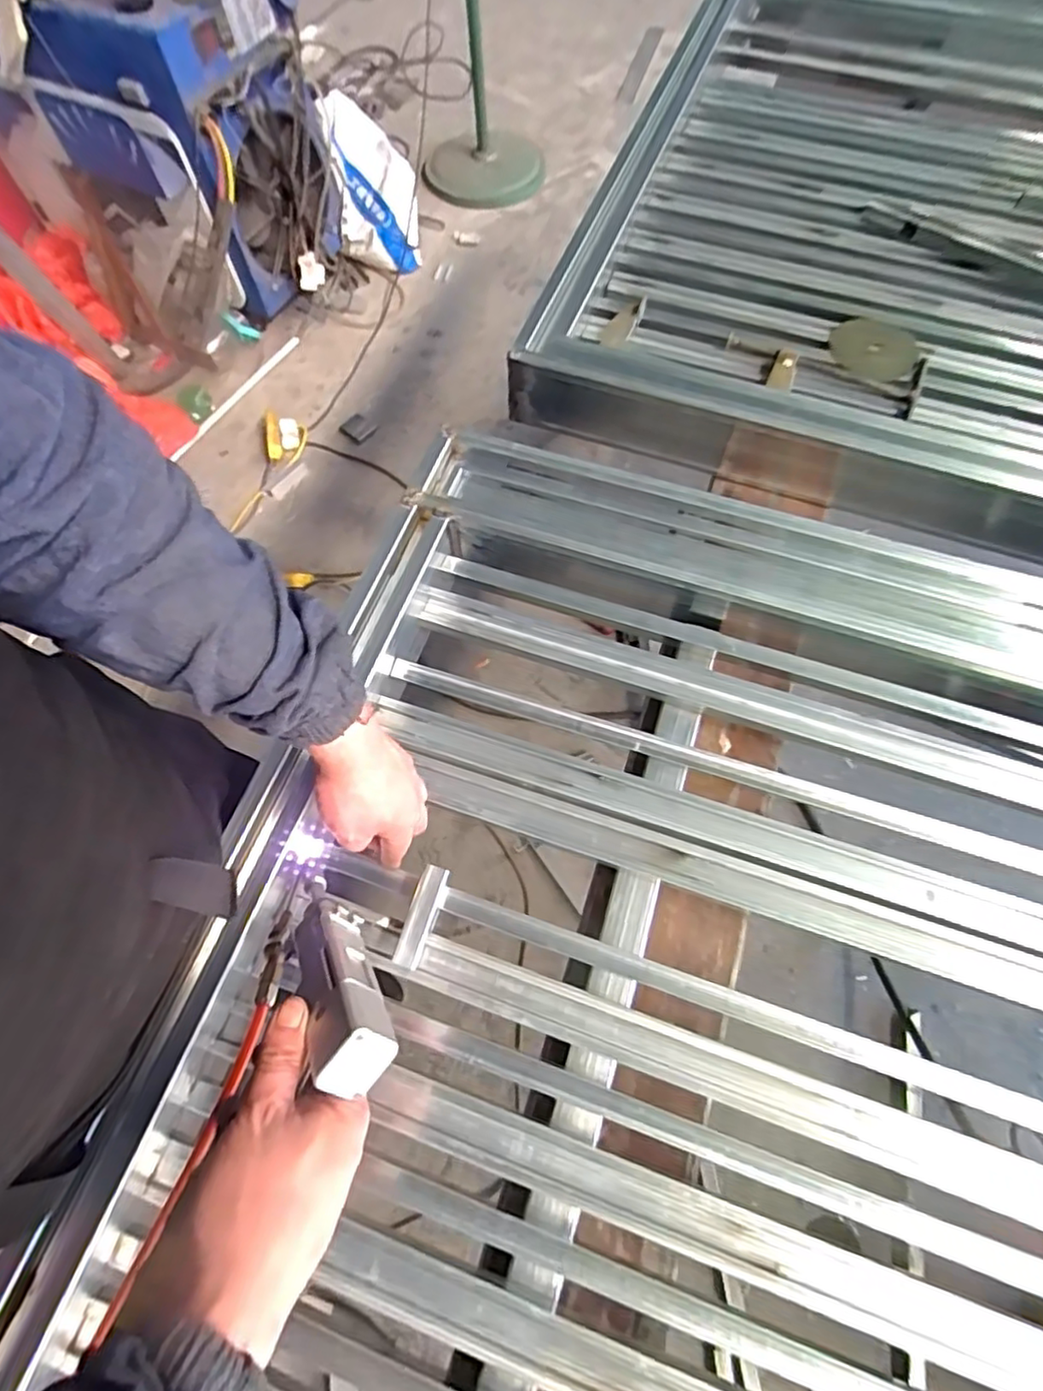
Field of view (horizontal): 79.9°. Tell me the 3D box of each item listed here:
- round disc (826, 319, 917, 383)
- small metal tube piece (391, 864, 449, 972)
[{"bbox_3d":[0.450,-0.446,0.795,0.106,0.011,0.119,21,69,10],"label":"round disc"},{"bbox_3d":[-0.084,0.184,0.519,0.021,0.020,0.081,16,68,8],"label":"small metal tube piece"}]

